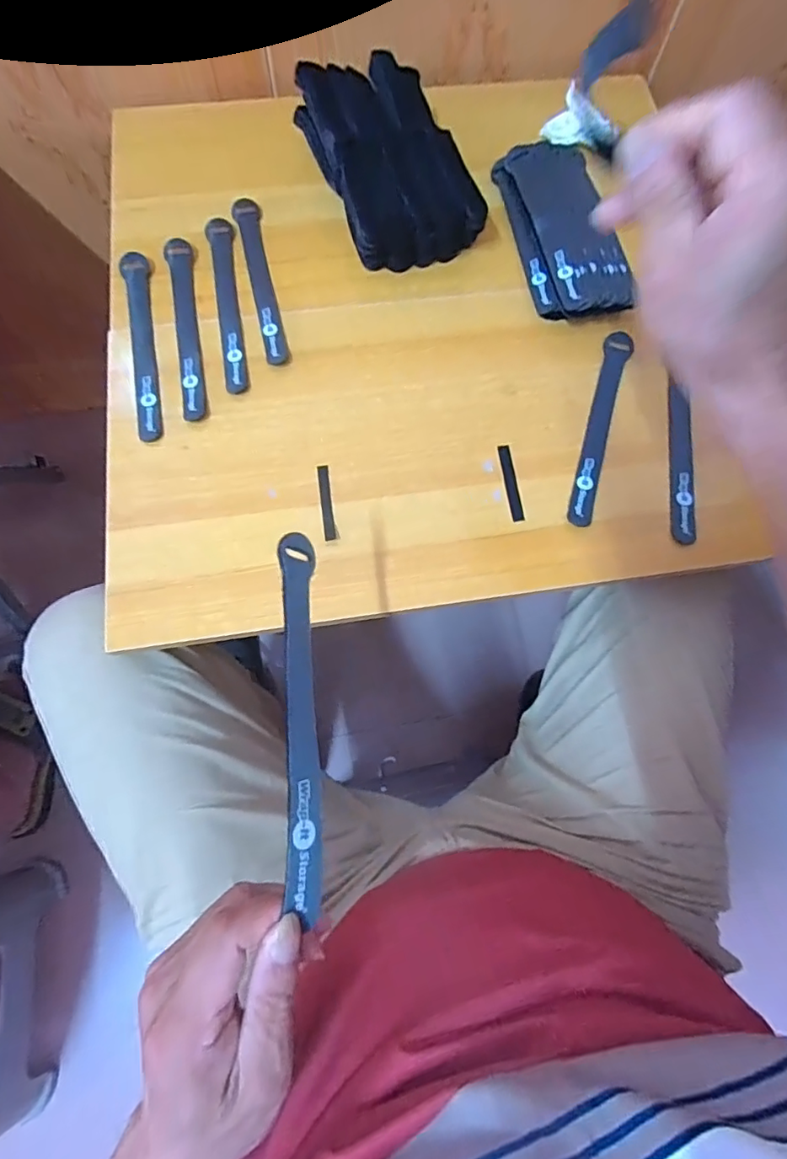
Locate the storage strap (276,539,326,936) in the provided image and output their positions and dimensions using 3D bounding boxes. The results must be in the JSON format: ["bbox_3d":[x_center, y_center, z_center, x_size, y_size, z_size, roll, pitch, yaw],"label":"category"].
[{"bbox_3d":[-0.048,0.067,0.268,0.005,0.025,0.191,-21,65,36],"label":"storage strap"}]

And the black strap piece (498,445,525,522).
[{"bbox_3d":[0.099,-0.082,0.433,0.010,0.004,0.070,-7,73,-4],"label":"black strap piece"}]

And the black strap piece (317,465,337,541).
[{"bbox_3d":[-0.055,-0.064,0.424,0.009,0.004,0.066,-7,73,-4],"label":"black strap piece"}]

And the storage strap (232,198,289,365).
[{"bbox_3d":[-0.124,-0.285,0.488,0.025,0.007,0.191,-14,74,-6],"label":"storage strap"}]

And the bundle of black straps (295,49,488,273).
[{"bbox_3d":[-0.002,-0.389,0.488,0.111,0.069,0.202,-20,74,-8],"label":"bundle of black straps"}]

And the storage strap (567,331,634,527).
[{"bbox_3d":[0.179,-0.133,0.446,0.026,0.011,0.191,18,73,4],"label":"storage strap"}]

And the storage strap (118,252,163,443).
[{"bbox_3d":[-0.225,-0.214,0.465,0.024,0.004,0.203,-13,74,-6],"label":"storage strap"}]

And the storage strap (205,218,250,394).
[{"bbox_3d":[-0.153,-0.259,0.480,0.024,0.004,0.198,-11,73,-5],"label":"storage strap"}]

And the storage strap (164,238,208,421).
[{"bbox_3d":[-0.188,-0.232,0.471,0.023,0.004,0.198,-11,73,-5],"label":"storage strap"}]

